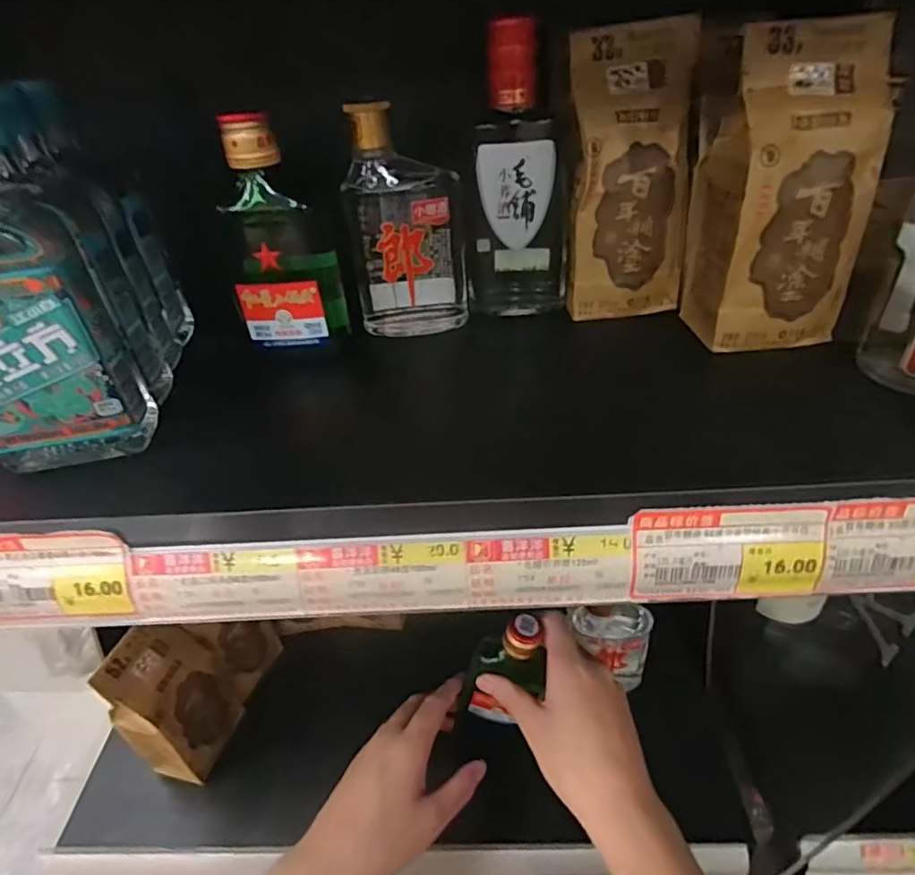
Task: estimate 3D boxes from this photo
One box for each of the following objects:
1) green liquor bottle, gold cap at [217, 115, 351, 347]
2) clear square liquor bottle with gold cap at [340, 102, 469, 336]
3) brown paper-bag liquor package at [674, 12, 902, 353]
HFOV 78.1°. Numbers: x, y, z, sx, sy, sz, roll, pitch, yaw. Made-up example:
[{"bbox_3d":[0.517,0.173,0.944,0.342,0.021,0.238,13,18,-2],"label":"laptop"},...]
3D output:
[{"bbox_3d":[-0.098,-0.108,0.308,0.056,0.115,0.025,-7,38,-1],"label":"green liquor bottle, gold cap"},{"bbox_3d":[-0.030,-0.123,0.332,0.066,0.124,0.031,-6,38,-1],"label":"clear square liquor bottle with gold cap"},{"bbox_3d":[0.167,-0.125,0.290,0.069,0.142,0.062,-2,38,5],"label":"brown paper-bag liquor package"}]

